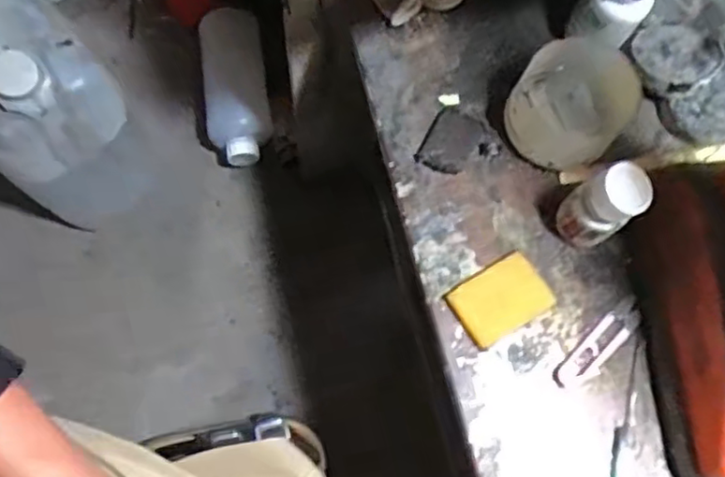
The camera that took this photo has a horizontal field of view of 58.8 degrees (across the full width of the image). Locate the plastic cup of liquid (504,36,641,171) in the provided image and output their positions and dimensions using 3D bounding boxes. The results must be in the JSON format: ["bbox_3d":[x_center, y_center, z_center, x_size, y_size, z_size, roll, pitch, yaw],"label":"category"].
[{"bbox_3d":[0.170,-0.108,0.522,0.090,0.053,0.104,27,73,6],"label":"plastic cup of liquid"}]

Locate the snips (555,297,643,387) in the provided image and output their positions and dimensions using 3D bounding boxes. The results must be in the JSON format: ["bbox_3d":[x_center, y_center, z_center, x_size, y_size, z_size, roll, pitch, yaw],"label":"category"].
[{"bbox_3d":[0.182,0.081,0.492,0.090,0.004,0.024,-41,78,-14],"label":"snips"}]

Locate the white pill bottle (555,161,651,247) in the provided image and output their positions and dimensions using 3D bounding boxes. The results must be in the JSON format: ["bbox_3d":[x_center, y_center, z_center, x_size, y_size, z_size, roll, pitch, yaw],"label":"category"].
[{"bbox_3d":[0.178,-0.023,0.483,0.045,0.087,0.042,-36,77,-13],"label":"white pill bottle"}]

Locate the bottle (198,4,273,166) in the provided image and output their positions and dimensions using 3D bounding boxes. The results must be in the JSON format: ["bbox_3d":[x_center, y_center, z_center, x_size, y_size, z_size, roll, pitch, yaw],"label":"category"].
[{"bbox_3d":[-0.178,-0.211,0.897,0.099,0.073,0.213,-7,92,-2],"label":"bottle"}]

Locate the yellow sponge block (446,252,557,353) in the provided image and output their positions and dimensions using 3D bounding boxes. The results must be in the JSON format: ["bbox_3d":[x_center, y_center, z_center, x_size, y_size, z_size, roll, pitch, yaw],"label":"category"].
[{"bbox_3d":[0.106,0.047,0.494,0.072,0.008,0.051,-30,75,-11],"label":"yellow sponge block"}]

